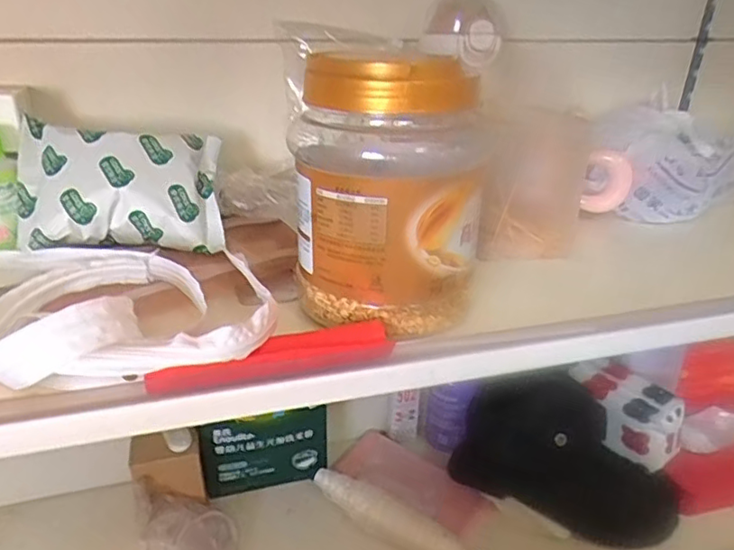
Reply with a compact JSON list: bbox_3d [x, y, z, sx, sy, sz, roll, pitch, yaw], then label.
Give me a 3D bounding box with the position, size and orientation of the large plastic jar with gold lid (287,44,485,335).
[{"bbox_3d":[0.015,-0.059,0.386,0.128,0.160,0.106,6,27,9],"label":"large plastic jar with gold lid"}]

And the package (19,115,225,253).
[{"bbox_3d":[-0.192,-0.073,0.456,0.148,0.116,0.042,-1,-17,-21],"label":"package"}]

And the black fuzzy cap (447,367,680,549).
[{"bbox_3d":[0.232,0.219,0.673,0.246,0.169,0.076,14,29,22],"label":"black fuzzy cap"}]

